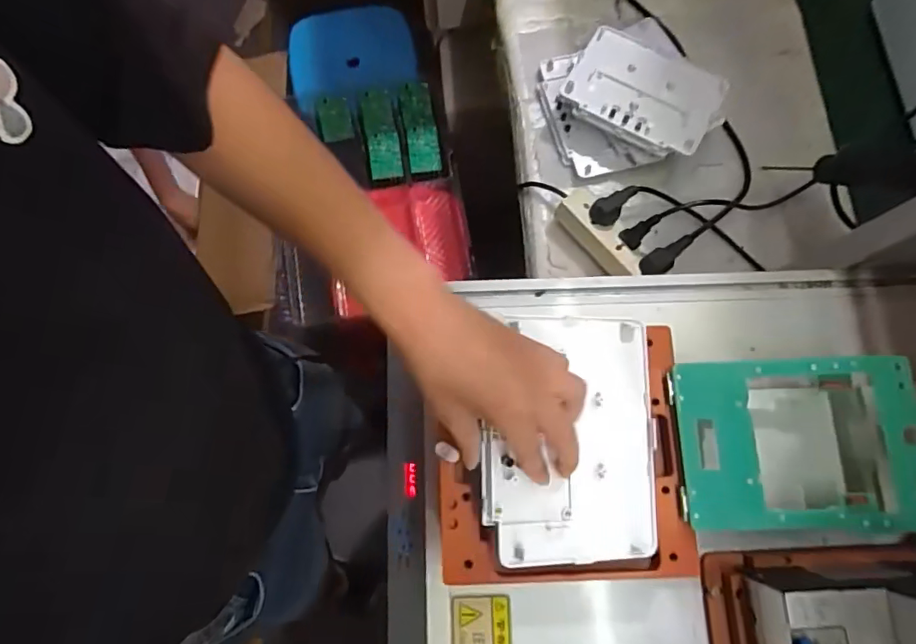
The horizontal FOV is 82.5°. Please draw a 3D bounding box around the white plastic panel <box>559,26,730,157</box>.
[{"bbox_3d":[0.244,-0.308,0.687,0.188,0.024,0.144,31,78,9],"label":"white plastic panel"}]

